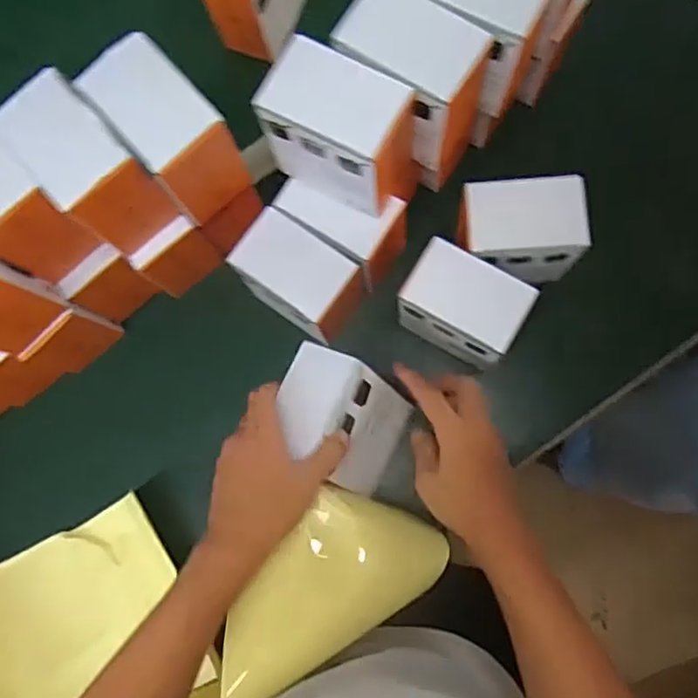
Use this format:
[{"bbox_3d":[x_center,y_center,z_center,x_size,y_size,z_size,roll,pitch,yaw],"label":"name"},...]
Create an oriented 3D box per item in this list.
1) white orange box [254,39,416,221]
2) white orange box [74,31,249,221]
[{"bbox_3d":[-0.009,-0.168,0.511,0.104,0.121,0.063,29,86,7],"label":"white orange box"},{"bbox_3d":[-0.139,-0.166,0.507,0.067,0.100,0.112,-41,82,-2],"label":"white orange box"}]

